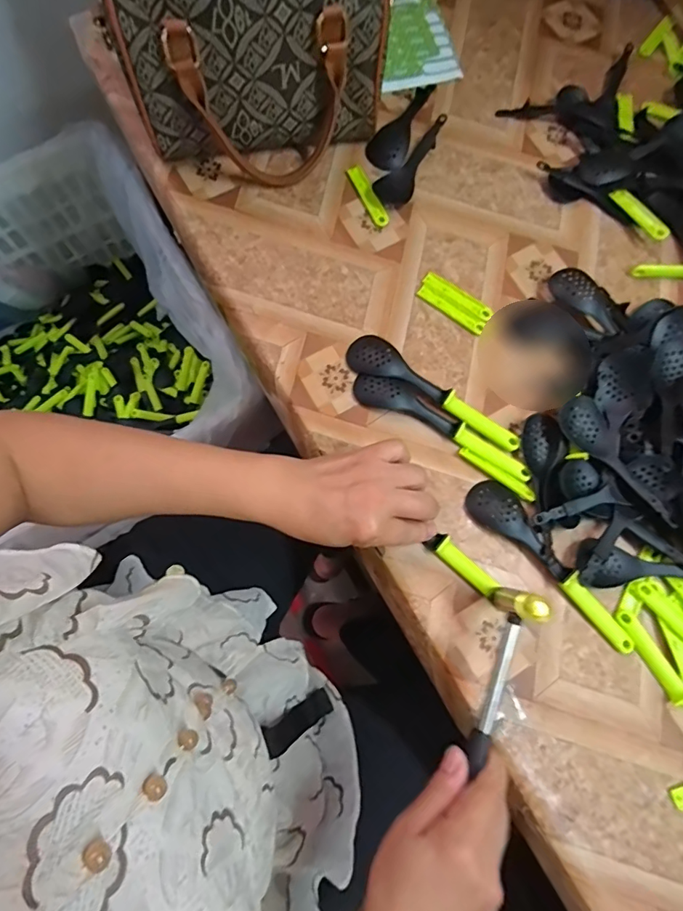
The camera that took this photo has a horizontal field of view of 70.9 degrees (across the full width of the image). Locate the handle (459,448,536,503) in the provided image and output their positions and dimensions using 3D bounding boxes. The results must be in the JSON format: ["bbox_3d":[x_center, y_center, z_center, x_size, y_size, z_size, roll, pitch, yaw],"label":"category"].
[{"bbox_3d":[0.137,0.016,0.421,0.074,0.006,0.010,36,77,8],"label":"handle"}]

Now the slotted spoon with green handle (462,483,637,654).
[{"bbox_3d":[0.173,0.091,0.397,0.038,0.017,0.172,-38,79,-11],"label":"slotted spoon with green handle"}]

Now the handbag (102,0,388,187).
[{"bbox_3d":[-0.074,-0.348,0.430,0.220,0.164,0.103,-27,77,-8],"label":"handbag"}]

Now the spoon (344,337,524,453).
[{"bbox_3d":[0.085,-0.060,0.434,0.173,0.017,0.036,30,76,6],"label":"spoon"}]

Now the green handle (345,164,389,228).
[{"bbox_3d":[0.028,-0.268,0.494,0.017,0.005,0.073,-26,77,-8],"label":"green handle"}]

